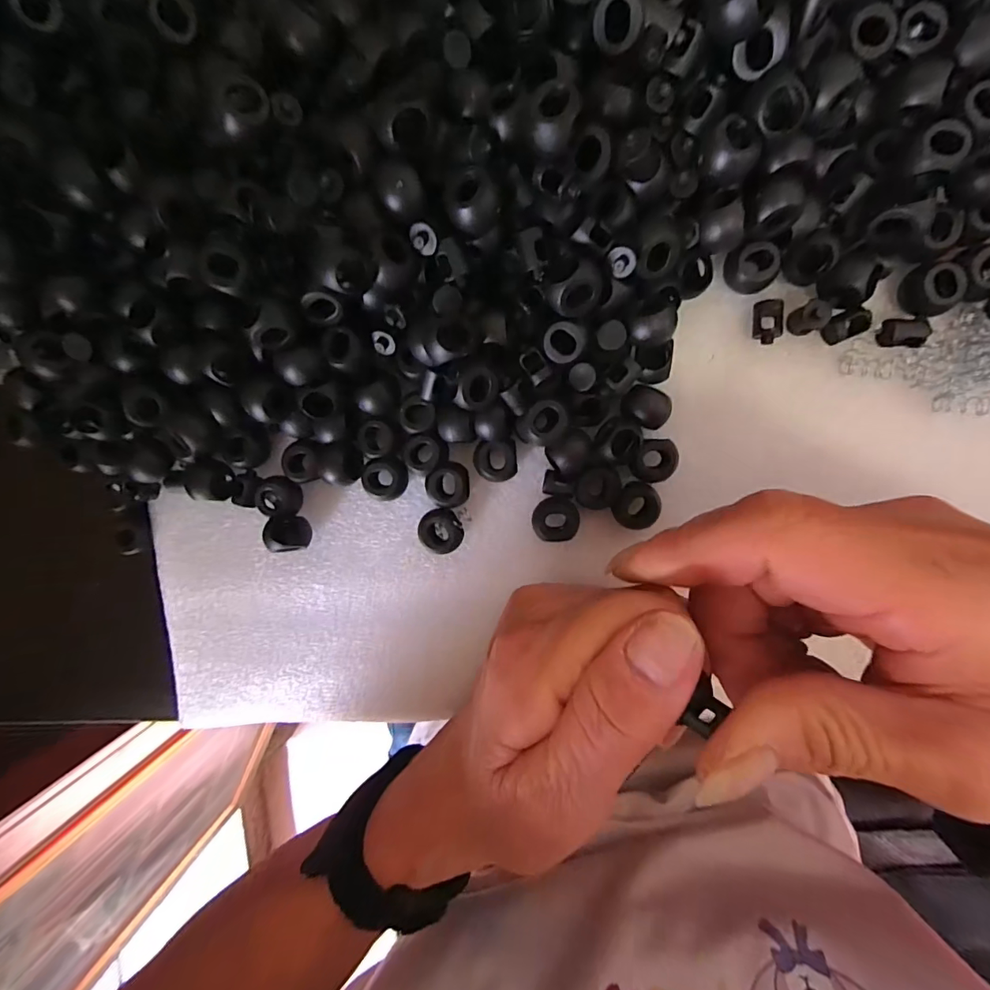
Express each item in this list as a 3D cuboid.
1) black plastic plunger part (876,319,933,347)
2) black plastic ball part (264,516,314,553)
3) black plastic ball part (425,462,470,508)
[{"bbox_3d":[0.144,-0.057,0.168,0.014,0.005,0.009,4,97,4],"label":"black plastic plunger part"},{"bbox_3d":[-0.083,0.015,0.193,0.015,0.015,0.013,2,97,4],"label":"black plastic ball part"},{"bbox_3d":[-0.018,-0.004,0.186,0.015,0.010,0.017,-16,95,6],"label":"black plastic ball part"}]

